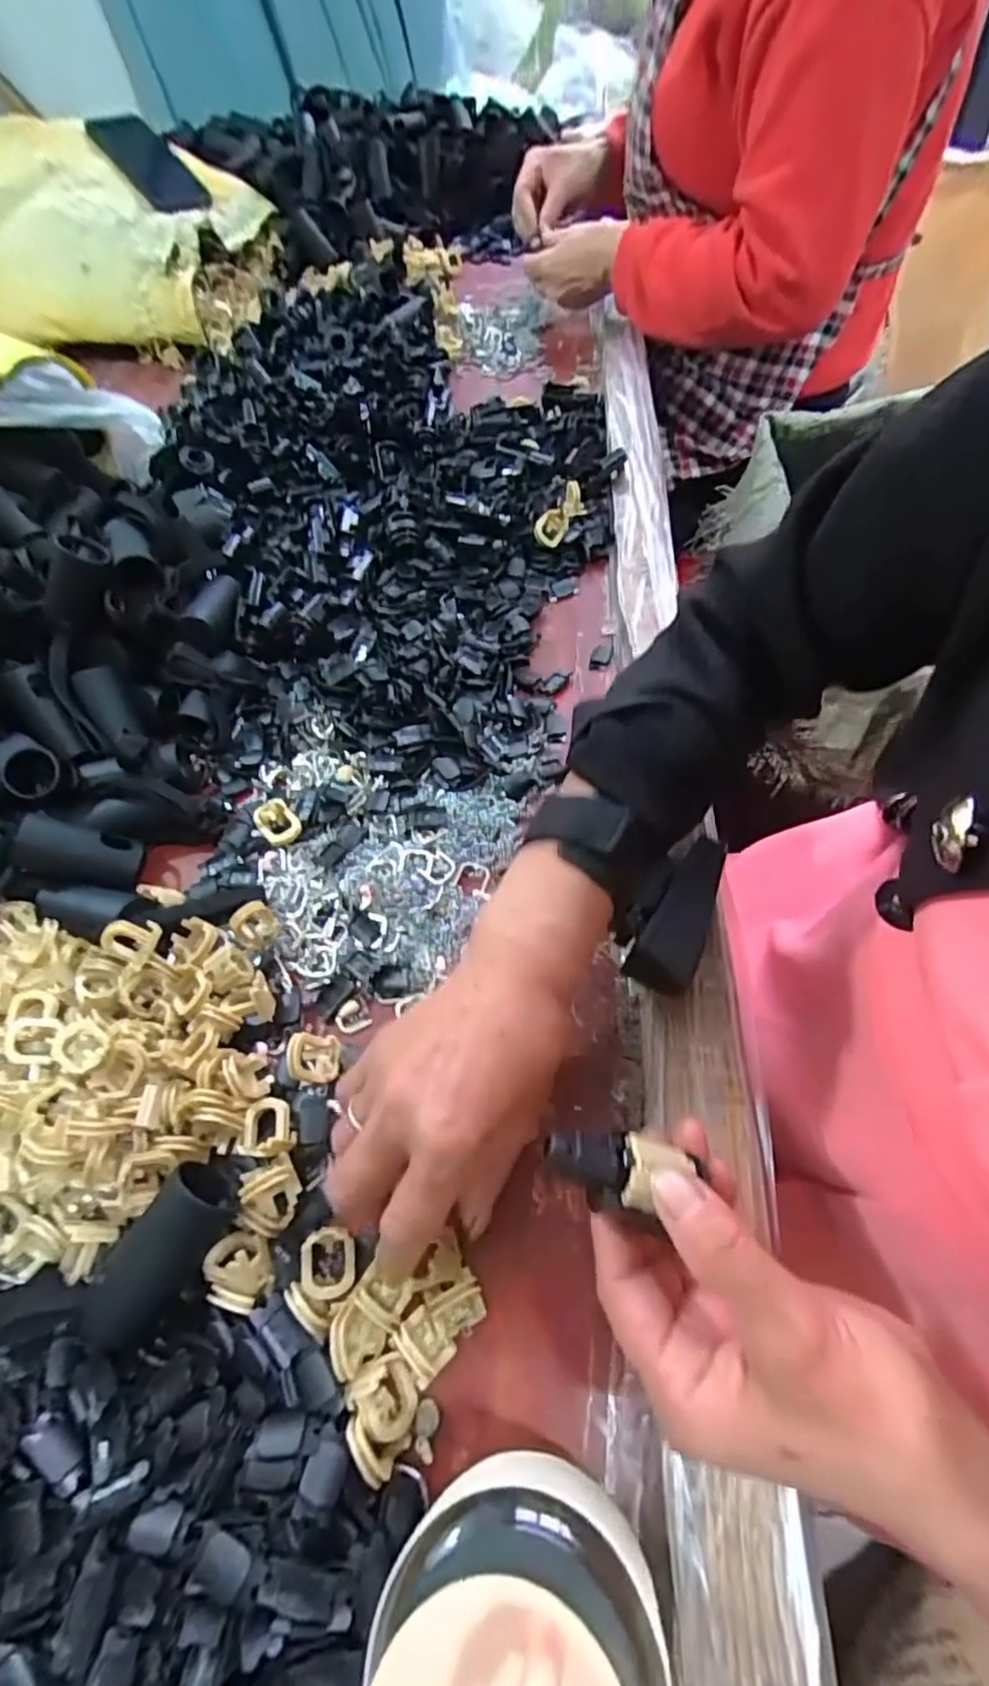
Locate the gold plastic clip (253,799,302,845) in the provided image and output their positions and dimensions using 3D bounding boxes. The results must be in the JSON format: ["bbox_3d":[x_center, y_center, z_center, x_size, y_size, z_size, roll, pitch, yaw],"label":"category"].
[{"bbox_3d":[-0.132,-0.011,0.400,0.027,0.012,0.027,-32,86,-21],"label":"gold plastic clip"}]

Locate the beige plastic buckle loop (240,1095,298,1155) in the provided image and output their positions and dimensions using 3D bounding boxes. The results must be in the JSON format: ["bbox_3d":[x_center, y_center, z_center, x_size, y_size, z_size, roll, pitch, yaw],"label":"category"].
[{"bbox_3d":[-0.104,0.131,0.302,0.023,0.015,0.025,-10,56,-3],"label":"beige plastic buckle loop"}]

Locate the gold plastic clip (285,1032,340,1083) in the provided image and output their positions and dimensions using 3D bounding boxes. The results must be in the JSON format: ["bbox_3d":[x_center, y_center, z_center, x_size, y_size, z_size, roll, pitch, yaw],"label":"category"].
[{"bbox_3d":[-0.090,0.106,0.321,0.025,0.016,0.025,20,48,-24],"label":"gold plastic clip"}]

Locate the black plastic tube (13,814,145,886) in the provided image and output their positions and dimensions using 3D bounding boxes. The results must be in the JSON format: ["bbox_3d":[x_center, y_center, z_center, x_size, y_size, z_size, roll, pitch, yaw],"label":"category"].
[{"bbox_3d":[-0.240,0.005,0.382,0.063,0.027,0.024,18,48,-33],"label":"black plastic tube"}]

